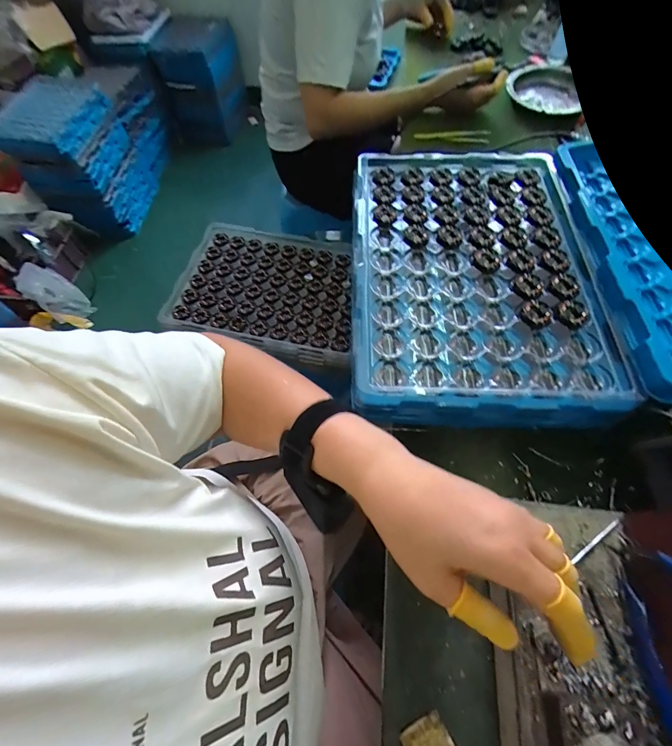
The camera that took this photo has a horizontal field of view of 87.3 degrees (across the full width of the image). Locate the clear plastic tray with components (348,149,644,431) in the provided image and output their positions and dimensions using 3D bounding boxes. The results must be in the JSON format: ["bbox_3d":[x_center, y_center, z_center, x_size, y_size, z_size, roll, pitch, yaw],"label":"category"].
[{"bbox_3d":[0.154,-0.126,0.428,0.272,0.055,0.385,0,61,1],"label":"clear plastic tray with components"}]

